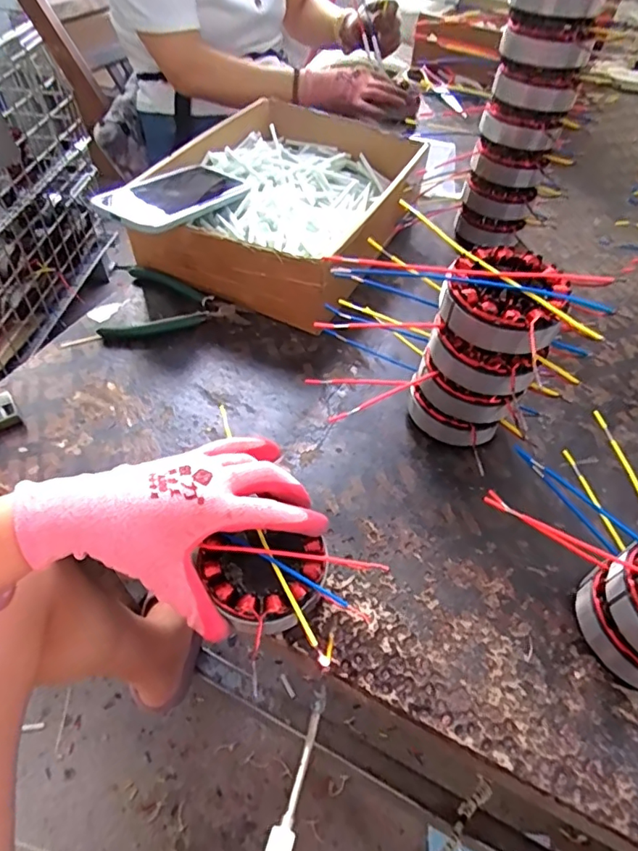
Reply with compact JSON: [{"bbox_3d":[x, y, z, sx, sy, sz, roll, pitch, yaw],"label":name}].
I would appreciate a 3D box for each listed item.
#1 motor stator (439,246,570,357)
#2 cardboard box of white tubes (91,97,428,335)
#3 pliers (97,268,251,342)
[{"bbox_3d":[0.133,-0.090,0.379,0.082,0.041,0.087,2,51,-2],"label":"motor stator"},{"bbox_3d":[-0.036,-0.264,0.624,0.246,0.093,0.385,22,53,14],"label":"cardboard box of white tubes"},{"bbox_3d":[-0.158,-0.136,0.564,0.145,0.012,0.105,-8,52,-9],"label":"pliers"}]

